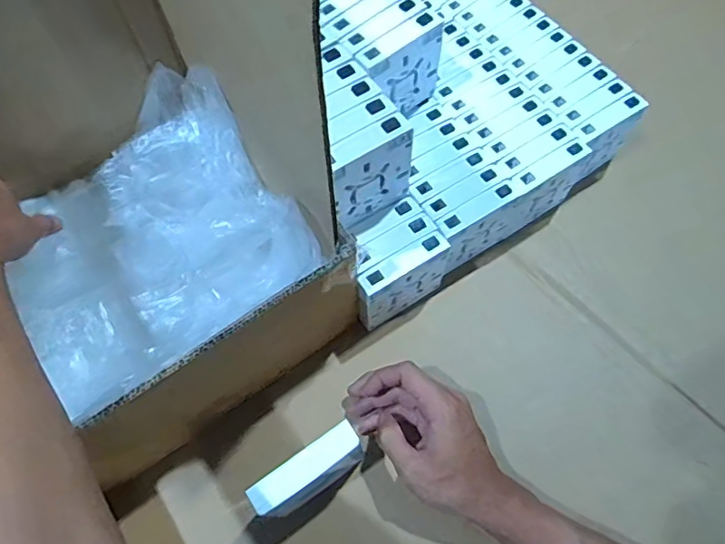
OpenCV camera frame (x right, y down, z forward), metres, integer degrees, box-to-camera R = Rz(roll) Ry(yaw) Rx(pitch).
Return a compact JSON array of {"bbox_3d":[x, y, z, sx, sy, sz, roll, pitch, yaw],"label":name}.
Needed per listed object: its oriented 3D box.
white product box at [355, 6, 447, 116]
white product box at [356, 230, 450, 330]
[{"bbox_3d":[0.035,-0.179,0.471,0.087,0.087,0.022,-36,70,-16],"label":"white product box"},{"bbox_3d":[0.035,0.010,0.481,0.090,0.086,0.024,-30,68,-13],"label":"white product box"}]

